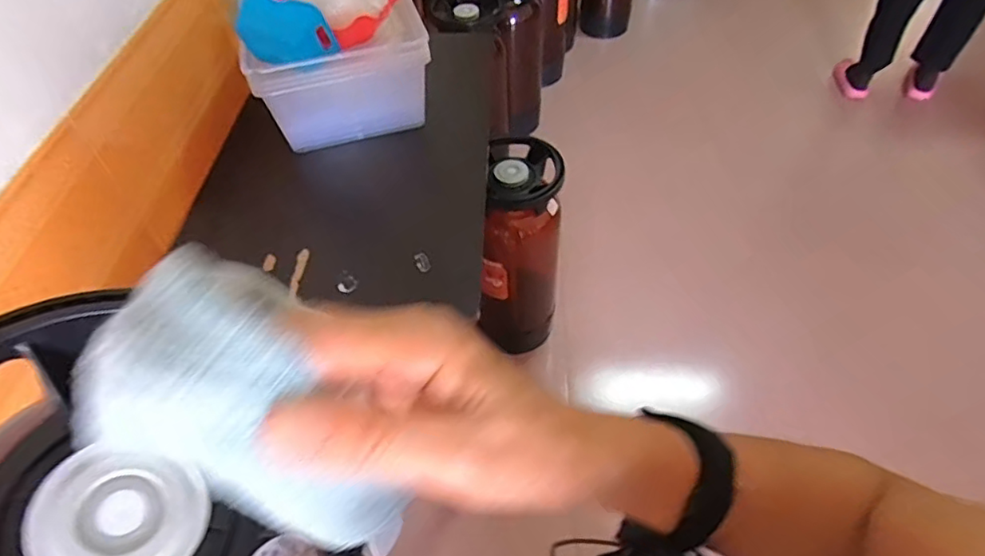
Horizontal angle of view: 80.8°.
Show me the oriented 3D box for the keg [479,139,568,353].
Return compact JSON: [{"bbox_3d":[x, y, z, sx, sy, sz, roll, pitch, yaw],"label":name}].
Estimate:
[{"bbox_3d":[0.053,-0.053,1.441,0.215,0.556,0.207,-24,55,-16],"label":"keg"}]

